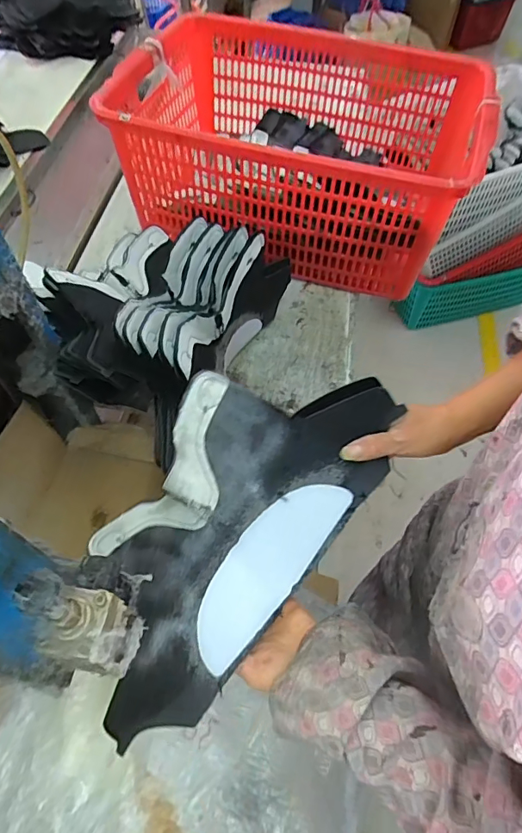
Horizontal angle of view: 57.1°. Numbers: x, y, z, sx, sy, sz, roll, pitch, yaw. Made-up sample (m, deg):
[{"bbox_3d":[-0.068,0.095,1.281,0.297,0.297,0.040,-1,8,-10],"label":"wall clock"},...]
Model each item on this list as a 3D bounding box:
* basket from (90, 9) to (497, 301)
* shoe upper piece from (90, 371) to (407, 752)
[{"bbox_3d":[0.073,-0.483,0.859,0.576,0.224,0.456,14,59,8],"label":"basket"},{"bbox_3d":[-0.039,0.096,0.449,0.183,0.056,0.358,37,87,18],"label":"shoe upper piece"}]

